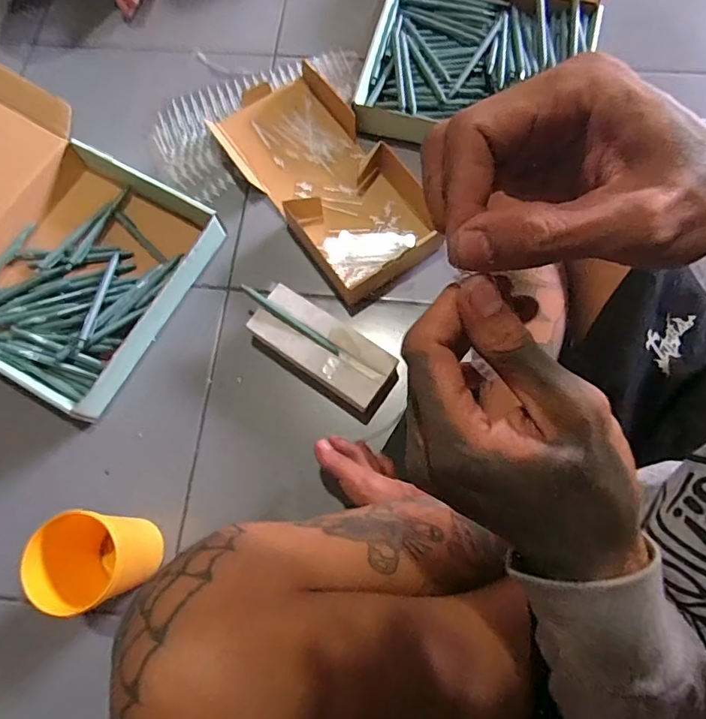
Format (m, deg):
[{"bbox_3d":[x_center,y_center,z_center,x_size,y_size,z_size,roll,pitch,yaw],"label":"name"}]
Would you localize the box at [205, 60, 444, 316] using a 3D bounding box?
[{"bbox_3d":[-0.042,-0.257,0.667,0.177,0.059,0.367,-34,79,-9],"label":"box"}]

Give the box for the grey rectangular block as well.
[{"bbox_3d":[-0.037,-0.010,0.606,0.186,0.059,0.087,34,77,9],"label":"grey rectangular block"}]

